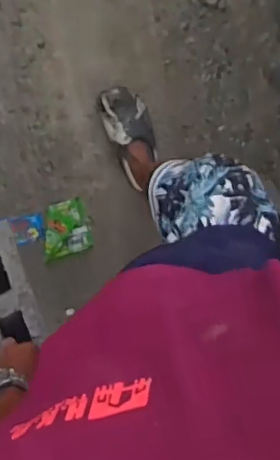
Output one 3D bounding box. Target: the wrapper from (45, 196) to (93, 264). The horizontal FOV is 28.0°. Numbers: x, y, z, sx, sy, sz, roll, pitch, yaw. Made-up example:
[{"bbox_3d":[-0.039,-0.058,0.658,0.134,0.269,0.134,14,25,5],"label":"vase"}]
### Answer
[{"bbox_3d":[-0.190,-0.002,1.424,0.118,0.016,0.139,-11,96,-2],"label":"wrapper"}]

